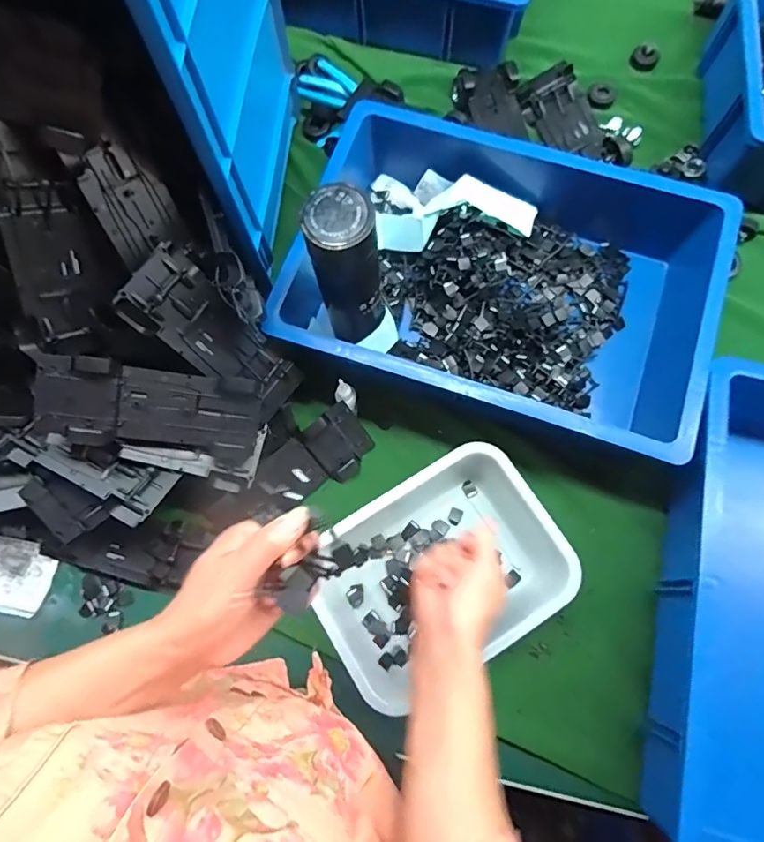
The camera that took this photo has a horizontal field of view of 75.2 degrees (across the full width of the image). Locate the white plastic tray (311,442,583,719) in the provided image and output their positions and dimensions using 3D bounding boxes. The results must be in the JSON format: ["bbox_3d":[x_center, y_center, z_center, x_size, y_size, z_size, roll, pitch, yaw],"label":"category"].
[{"bbox_3d":[0.056,0.158,0.528,0.253,0.073,0.182,-32,77,-7],"label":"white plastic tray"}]

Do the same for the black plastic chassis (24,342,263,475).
[{"bbox_3d":[-0.218,-0.008,0.476,0.197,0.021,0.088,8,102,-22],"label":"black plastic chassis"}]

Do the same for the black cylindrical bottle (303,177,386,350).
[{"bbox_3d":[-0.033,-0.147,0.500,0.063,0.187,0.063,0,75,1],"label":"black cylindrical bottle"}]

